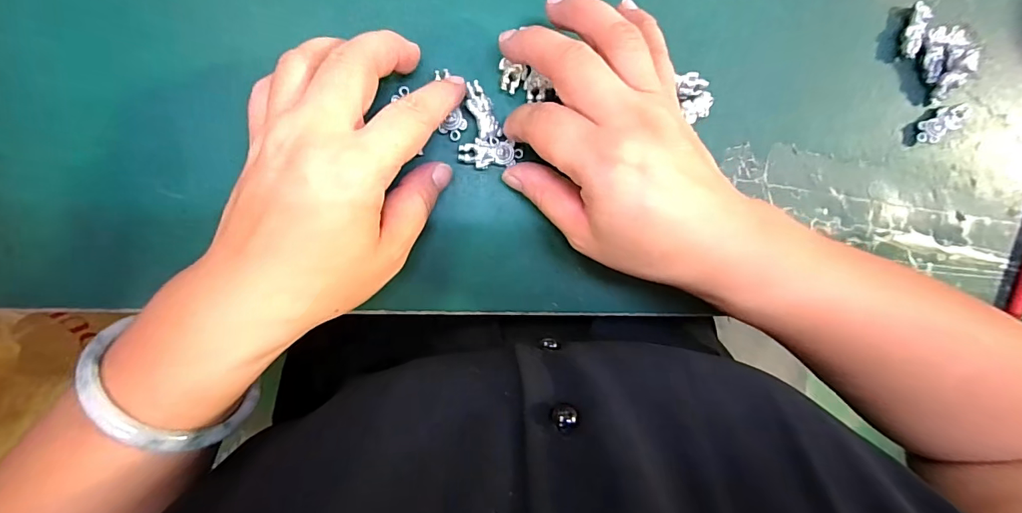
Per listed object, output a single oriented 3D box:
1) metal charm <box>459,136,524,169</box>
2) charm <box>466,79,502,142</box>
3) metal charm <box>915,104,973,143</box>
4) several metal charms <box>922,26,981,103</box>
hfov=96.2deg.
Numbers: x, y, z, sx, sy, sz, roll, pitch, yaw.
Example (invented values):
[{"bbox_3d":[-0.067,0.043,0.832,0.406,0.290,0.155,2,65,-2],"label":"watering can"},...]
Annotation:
[{"bbox_3d":[-0.010,-0.053,0.236,0.033,0.004,0.015,-3,96,-12],"label":"metal charm"},{"bbox_3d":[-0.015,-0.074,0.232,0.012,0.004,0.030,-21,98,-6],"label":"charm"},{"bbox_3d":[0.259,-0.080,0.273,0.033,0.004,0.015,-33,80,4],"label":"metal charm"},{"bbox_3d":[0.252,-0.112,0.265,0.022,0.018,0.039,-1,95,-8],"label":"several metal charms"}]

